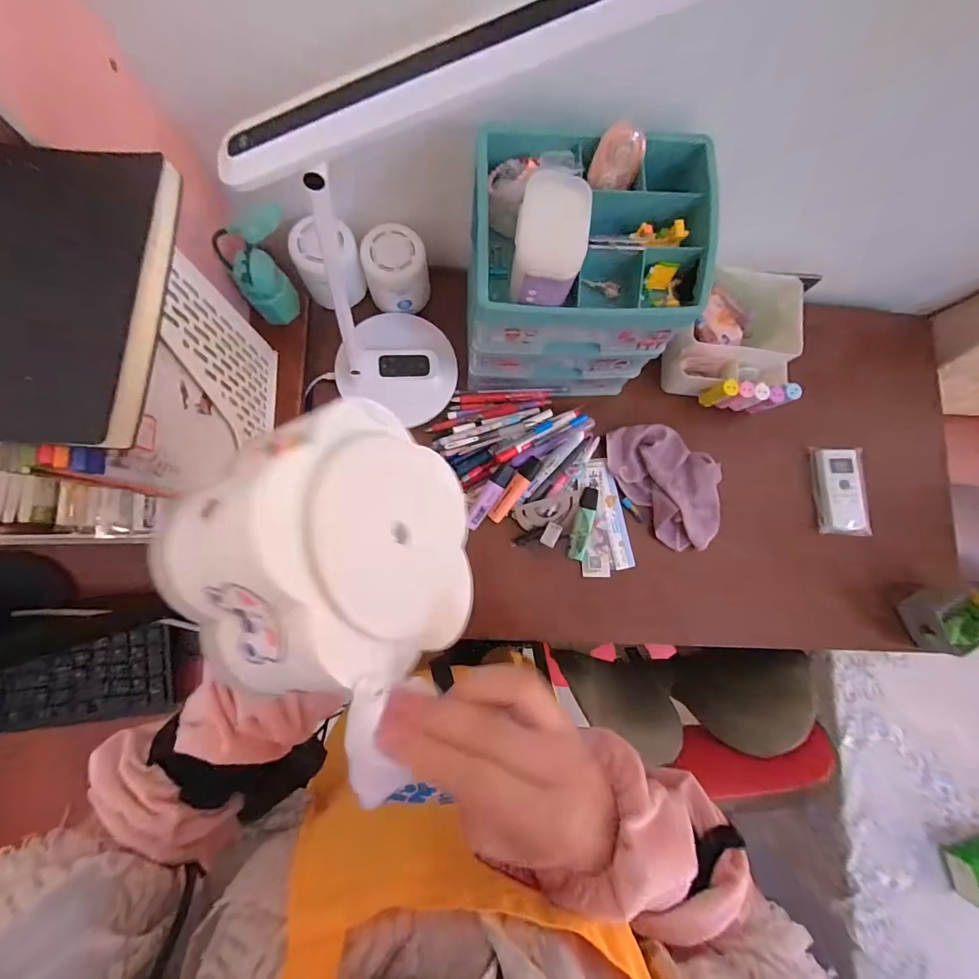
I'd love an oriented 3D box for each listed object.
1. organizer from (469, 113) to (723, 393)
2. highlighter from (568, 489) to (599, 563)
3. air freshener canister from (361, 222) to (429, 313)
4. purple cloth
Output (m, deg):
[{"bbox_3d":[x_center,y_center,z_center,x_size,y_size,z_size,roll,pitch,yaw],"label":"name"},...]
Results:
[{"bbox_3d":[0.094,-0.237,0.495,0.222,0.260,0.158,0,82,-5],"label":"organizer"},{"bbox_3d":[0.136,0.048,0.613,0.026,0.012,0.105,17,81,-2],"label":"highlighter"},{"bbox_3d":[-0.128,-0.300,0.597,0.085,0.079,0.084,1,82,-5],"label":"air freshener canister"},{"bbox_3d":[0.264,-0.015,0.627,0.124,0.028,0.201,-36,87,-8],"label":"purple cloth"}]

